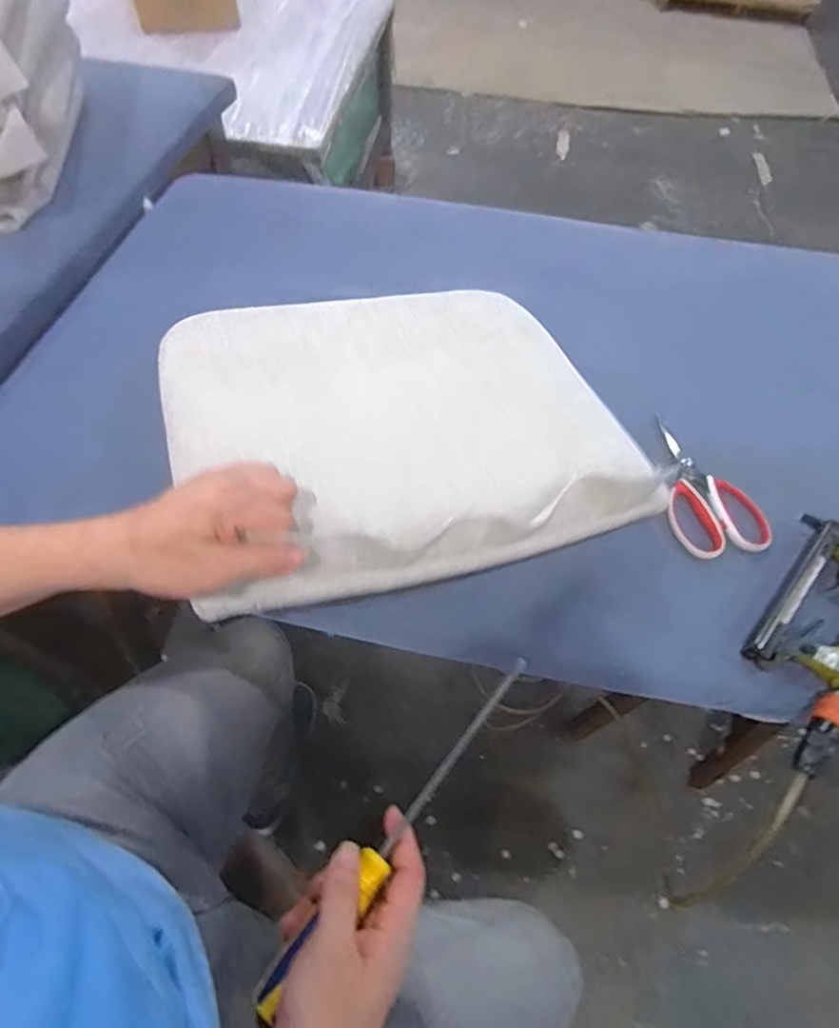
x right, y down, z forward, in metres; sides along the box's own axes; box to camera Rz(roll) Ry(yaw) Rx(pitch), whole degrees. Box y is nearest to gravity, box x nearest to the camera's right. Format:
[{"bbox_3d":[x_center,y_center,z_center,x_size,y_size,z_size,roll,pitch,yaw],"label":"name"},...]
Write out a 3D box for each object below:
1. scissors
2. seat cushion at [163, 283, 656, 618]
[{"bbox_3d":[0.305,-0.032,0.595,0.099,0.014,0.172,-5,58,-6],"label":"scissors"},{"bbox_3d":[-0.023,-0.104,0.542,0.407,0.074,0.356,-15,60,-12],"label":"seat cushion"}]

